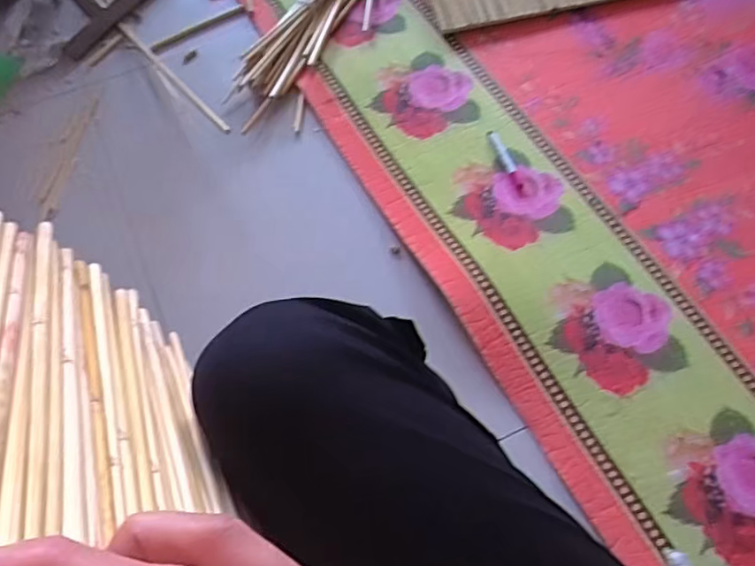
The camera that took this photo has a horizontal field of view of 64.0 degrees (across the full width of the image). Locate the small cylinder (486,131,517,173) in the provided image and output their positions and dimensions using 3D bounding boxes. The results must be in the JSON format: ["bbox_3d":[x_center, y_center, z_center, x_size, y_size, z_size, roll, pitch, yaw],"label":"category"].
[{"bbox_3d":[0.186,-0.197,0.899,0.016,0.014,0.083,-20,64,-9],"label":"small cylinder"}]

